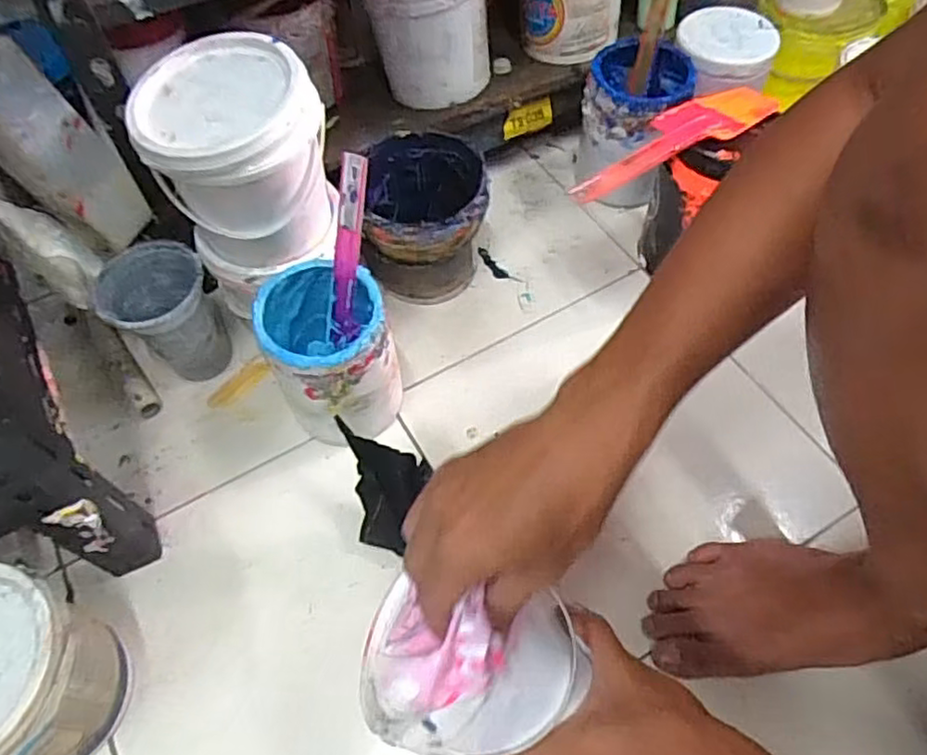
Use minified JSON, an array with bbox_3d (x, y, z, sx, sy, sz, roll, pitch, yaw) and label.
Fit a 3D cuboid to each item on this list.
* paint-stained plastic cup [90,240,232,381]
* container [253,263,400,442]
[{"bbox_3d":[-0.259,-0.053,0.591,0.084,0.119,0.077,-1,58,1],"label":"paint-stained plastic cup"},{"bbox_3d":[-0.108,-0.016,0.559,0.090,0.142,0.101,-21,59,-11],"label":"container"}]

